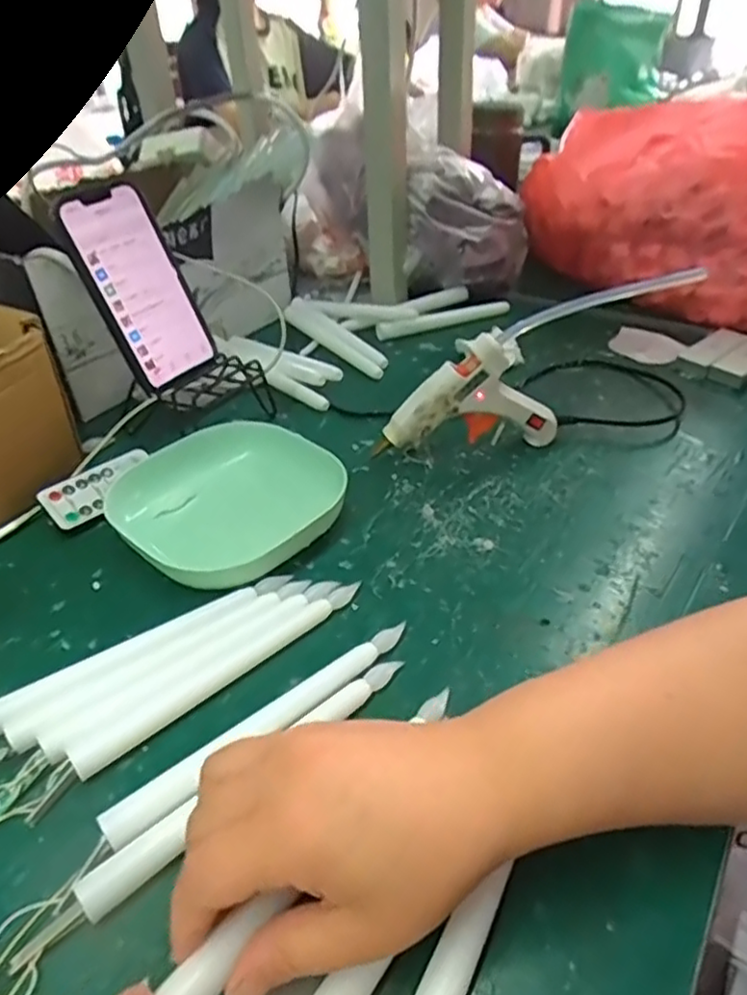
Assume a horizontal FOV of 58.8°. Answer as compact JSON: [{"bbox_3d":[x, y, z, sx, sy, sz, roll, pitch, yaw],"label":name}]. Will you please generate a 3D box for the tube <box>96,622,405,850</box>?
[{"bbox_3d":[-0.049,0.110,0.328,0.171,0.016,0.016,-29,45,-29],"label":"tube"}]

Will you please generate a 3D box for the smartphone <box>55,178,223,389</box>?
[{"bbox_3d":[-0.178,-0.161,0.506,0.010,0.146,0.075,2,33,47],"label":"smartphone"}]

